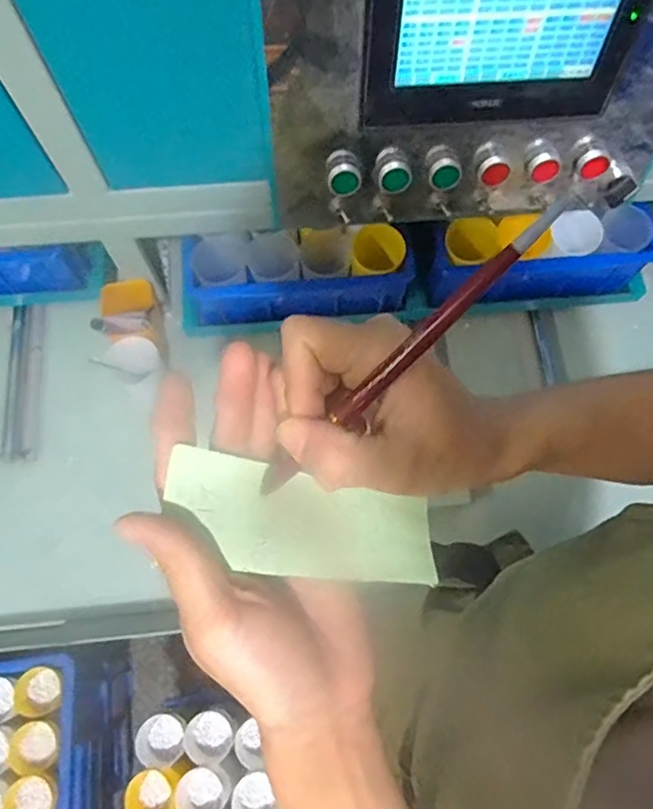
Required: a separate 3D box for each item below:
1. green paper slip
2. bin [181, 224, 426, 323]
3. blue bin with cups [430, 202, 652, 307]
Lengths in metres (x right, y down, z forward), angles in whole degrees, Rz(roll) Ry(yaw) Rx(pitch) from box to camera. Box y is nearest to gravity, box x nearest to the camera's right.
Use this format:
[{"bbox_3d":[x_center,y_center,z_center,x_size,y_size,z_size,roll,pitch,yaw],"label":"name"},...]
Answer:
[{"bbox_3d":[-0.007,0.054,0.257,0.124,0.006,0.042,14,64,-20],"label":"green paper slip"},{"bbox_3d":[-0.029,-0.163,0.712,0.275,0.080,0.096,-3,73,-2],"label":"bin"},{"bbox_3d":[0.281,-0.194,0.733,0.264,0.132,0.091,-1,72,12],"label":"blue bin with cups"}]

